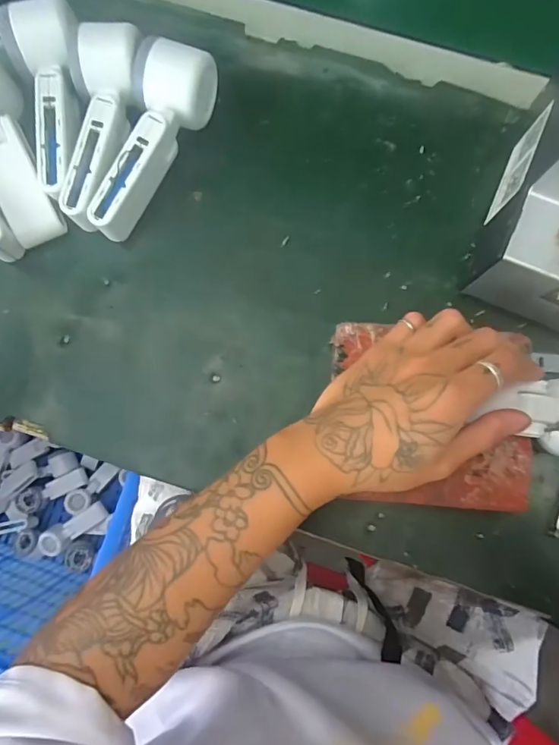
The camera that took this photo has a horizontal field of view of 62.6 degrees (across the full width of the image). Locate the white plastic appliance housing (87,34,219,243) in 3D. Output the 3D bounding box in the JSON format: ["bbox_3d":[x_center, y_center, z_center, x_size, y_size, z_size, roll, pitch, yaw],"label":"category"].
[{"bbox_3d":[-0.105,-0.187,0.379,0.056,0.055,0.161,20,83,3],"label":"white plastic appliance housing"}]

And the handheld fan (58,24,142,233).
[{"bbox_3d":[-0.143,-0.198,0.379,0.048,0.049,0.162,7,82,1],"label":"handheld fan"}]

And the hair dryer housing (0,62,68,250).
[{"bbox_3d":[-0.226,-0.192,0.381,0.060,0.045,0.162,-29,83,-4],"label":"hair dryer housing"}]

